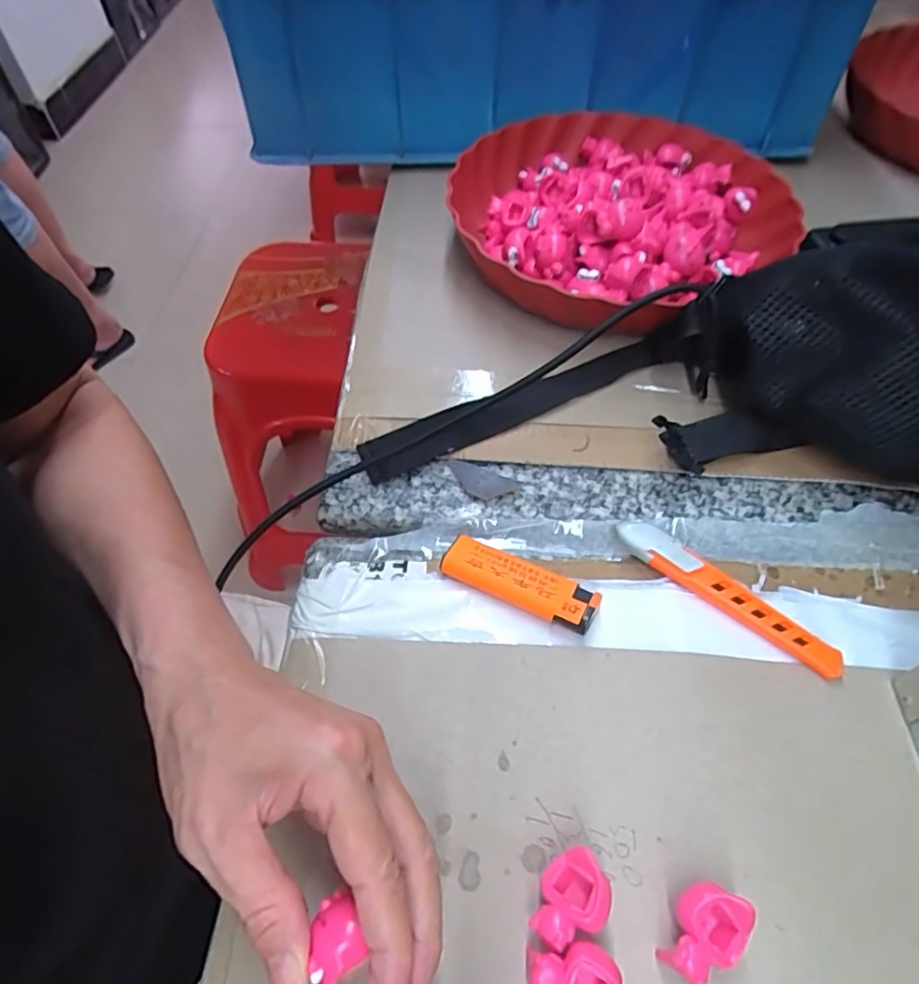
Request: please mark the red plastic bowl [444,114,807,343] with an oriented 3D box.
[{"bbox_3d":[0.112,-0.206,0.458,0.238,0.068,0.220,-38,64,-25],"label":"red plastic bowl"}]

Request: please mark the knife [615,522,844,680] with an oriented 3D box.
[{"bbox_3d":[0.133,0.051,0.306,0.119,0.007,0.018,35,86,15],"label":"knife"}]

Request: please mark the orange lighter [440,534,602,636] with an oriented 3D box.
[{"bbox_3d":[0.030,0.045,0.309,0.080,0.007,0.024,22,71,22],"label":"orange lighter"}]

